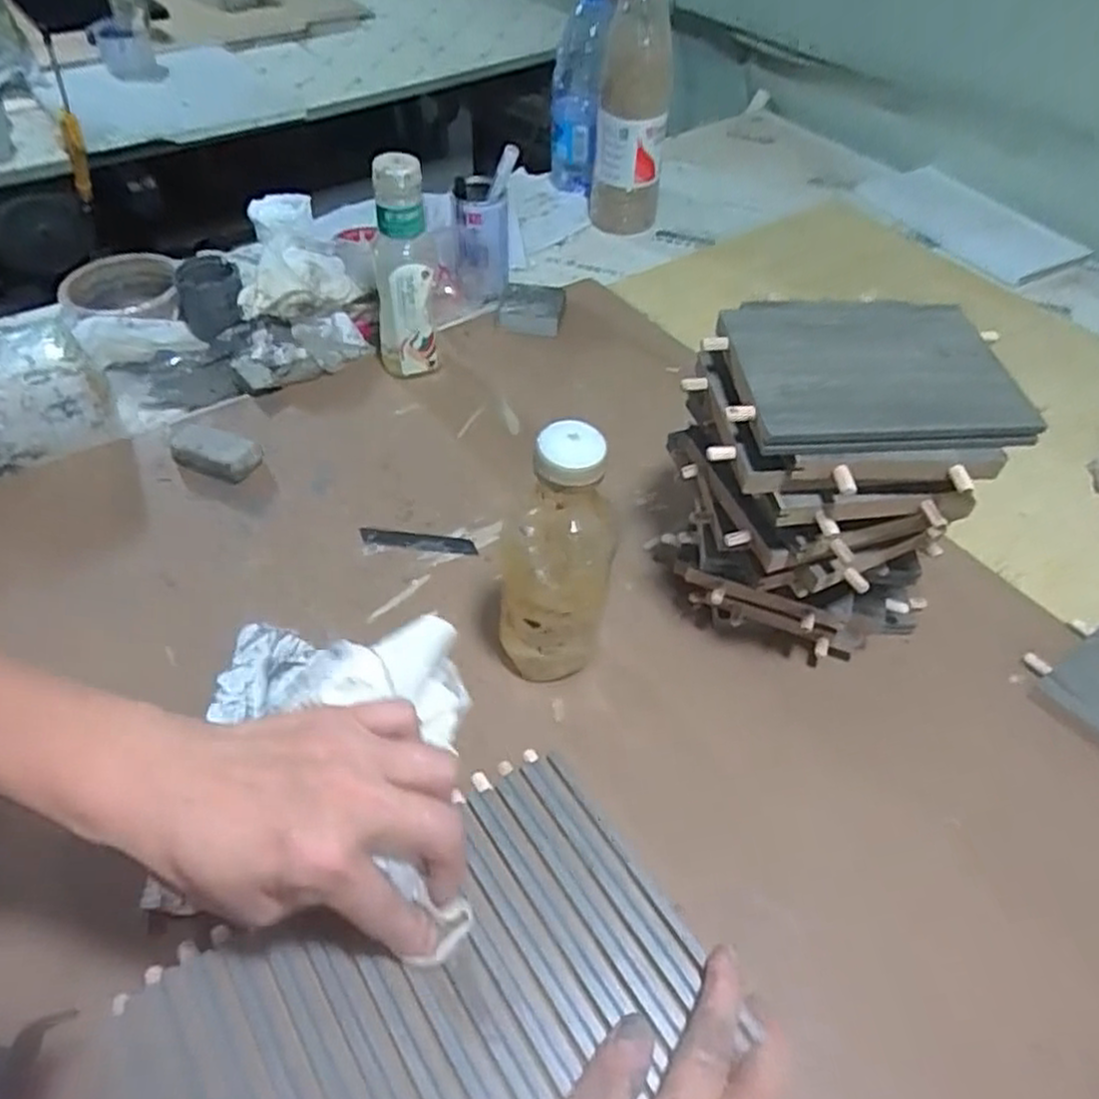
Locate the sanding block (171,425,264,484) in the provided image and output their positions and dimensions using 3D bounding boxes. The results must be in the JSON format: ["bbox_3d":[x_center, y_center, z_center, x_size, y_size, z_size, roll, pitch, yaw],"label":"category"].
[{"bbox_3d":[-0.304,-0.088,0.691,0.089,0.019,0.045,19,51,12],"label":"sanding block"}]

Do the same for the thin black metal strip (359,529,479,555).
[{"bbox_3d":[-0.111,-0.007,0.643,0.100,0.004,0.017,6,54,5],"label":"thin black metal strip"}]

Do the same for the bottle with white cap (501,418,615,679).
[{"bbox_3d":[0.003,0.011,0.491,0.066,0.211,0.057,4,49,0],"label":"bottle with white cap"}]

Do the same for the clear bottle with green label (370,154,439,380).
[{"bbox_3d":[-0.138,-0.257,0.720,0.059,0.206,0.051,-7,50,-10],"label":"clear bottle with green label"}]

